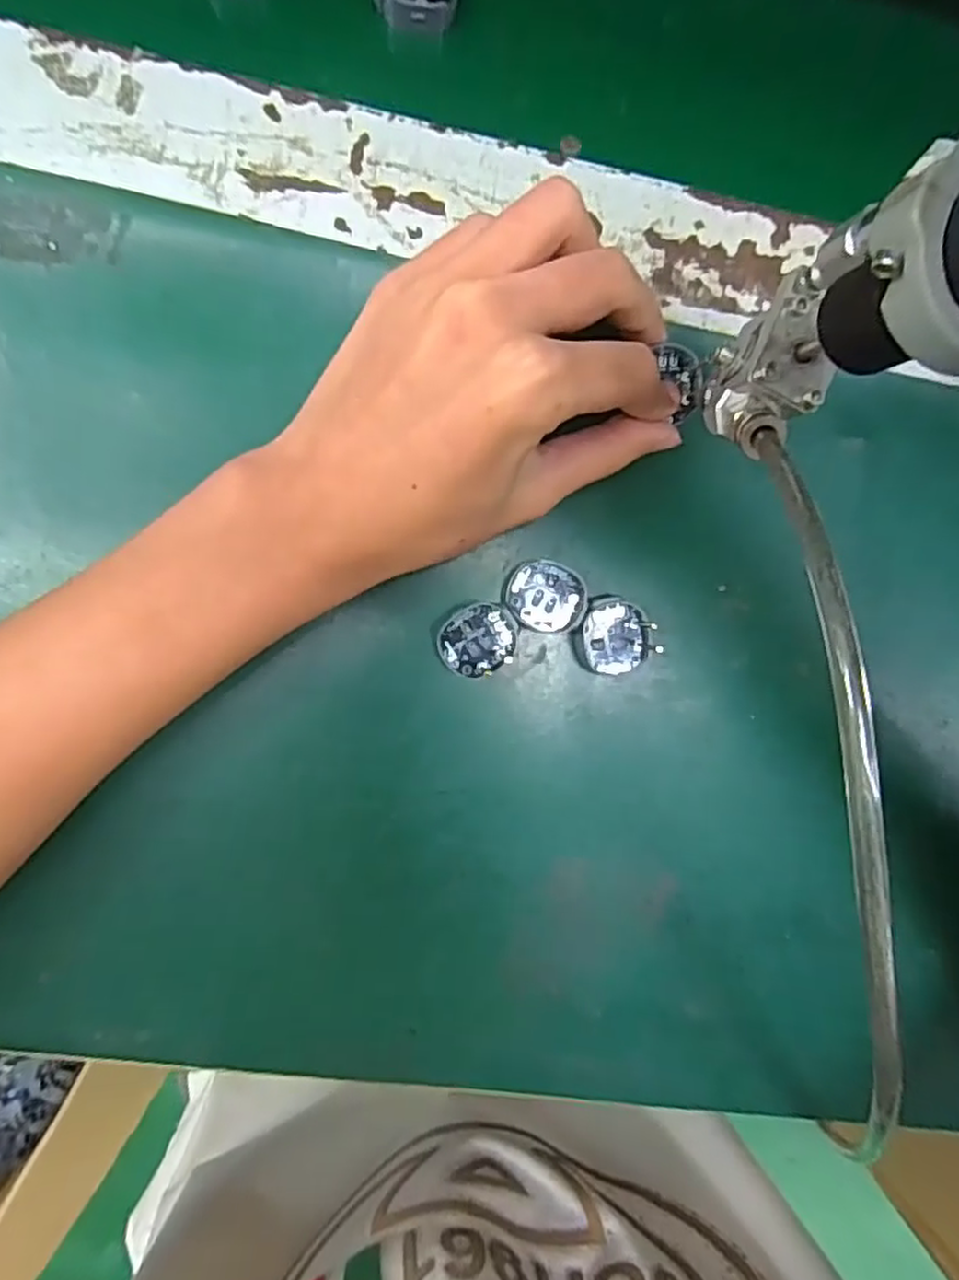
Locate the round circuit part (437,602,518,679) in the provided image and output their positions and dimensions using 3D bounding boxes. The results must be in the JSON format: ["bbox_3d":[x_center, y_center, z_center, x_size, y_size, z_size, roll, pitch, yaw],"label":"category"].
[{"bbox_3d":[-0.001,0.000,0.252,0.027,0.009,0.026,0,93,-6],"label":"round circuit part"}]

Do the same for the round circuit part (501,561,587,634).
[{"bbox_3d":[0.023,-0.015,0.253,0.029,0.006,0.025,4,93,-7],"label":"round circuit part"}]

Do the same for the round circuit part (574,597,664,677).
[{"bbox_3d":[0.050,-0.001,0.258,0.027,0.008,0.030,-31,96,-4],"label":"round circuit part"}]

